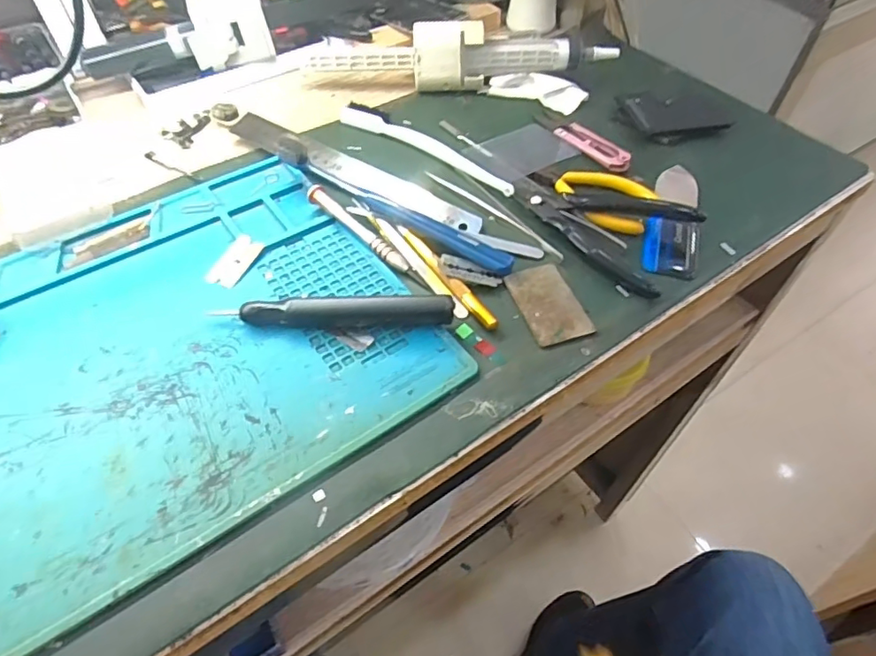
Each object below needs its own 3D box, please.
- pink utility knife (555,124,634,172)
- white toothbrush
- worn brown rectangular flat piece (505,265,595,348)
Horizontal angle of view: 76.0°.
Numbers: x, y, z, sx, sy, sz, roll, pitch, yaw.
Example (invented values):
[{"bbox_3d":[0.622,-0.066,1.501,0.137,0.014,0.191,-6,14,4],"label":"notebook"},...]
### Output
[{"bbox_3d":[0.126,-0.149,0.452,0.023,0.008,0.071,-28,58,-21],"label":"pink utility knife"},{"bbox_3d":[-0.009,-0.144,0.445,0.172,0.011,0.026,32,58,21],"label":"white toothbrush"},{"bbox_3d":[0.069,-0.017,0.350,0.037,0.004,0.059,-14,54,-12],"label":"worn brown rectangular flat piece"}]

